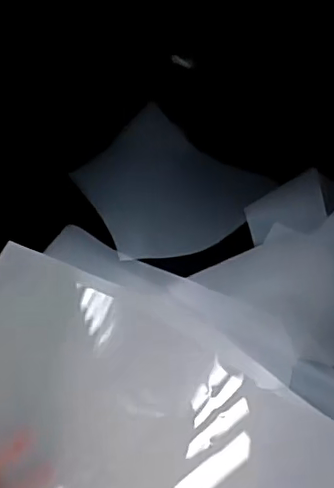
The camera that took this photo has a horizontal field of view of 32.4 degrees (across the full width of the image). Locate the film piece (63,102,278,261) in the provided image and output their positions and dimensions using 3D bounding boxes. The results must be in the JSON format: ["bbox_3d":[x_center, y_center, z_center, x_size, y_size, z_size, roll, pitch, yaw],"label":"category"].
[{"bbox_3d":[-0.007,-0.091,0.939,0.264,0.034,0.257,35,62,19],"label":"film piece"}]

